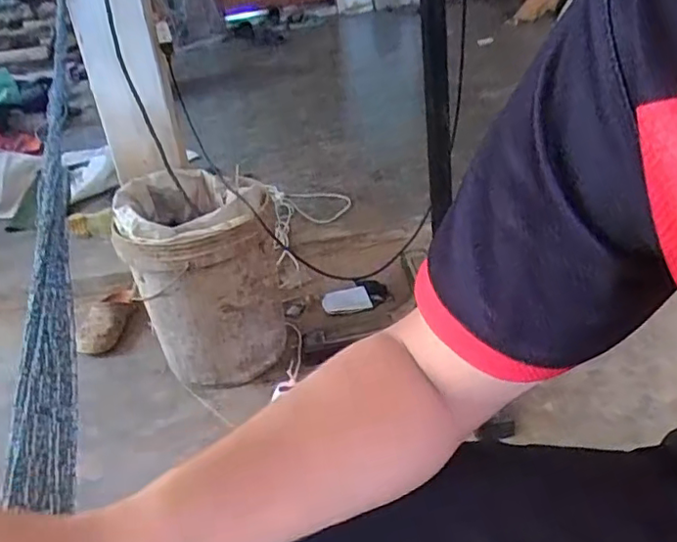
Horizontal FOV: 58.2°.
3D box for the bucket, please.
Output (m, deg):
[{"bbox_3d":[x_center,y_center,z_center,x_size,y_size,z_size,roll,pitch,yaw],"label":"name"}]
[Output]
[{"bbox_3d":[-0.262,0.024,1.217,0.261,0.381,0.245,-5,31,3],"label":"bucket"}]

